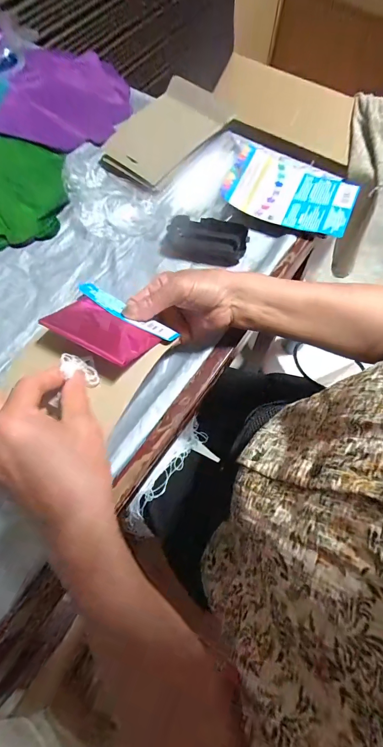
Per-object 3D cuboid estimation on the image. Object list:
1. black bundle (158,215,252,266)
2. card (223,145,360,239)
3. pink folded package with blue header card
[{"bbox_3d":[0.018,-0.185,0.462,0.116,0.033,0.057,9,68,3],"label":"black bundle"},{"bbox_3d":[0.144,-0.268,0.480,0.180,0.019,0.123,22,72,5],"label":"card"},{"bbox_3d":[-0.079,-0.048,0.320,0.103,0.008,0.088,29,36,7],"label":"pink folded package with blue header card"}]

